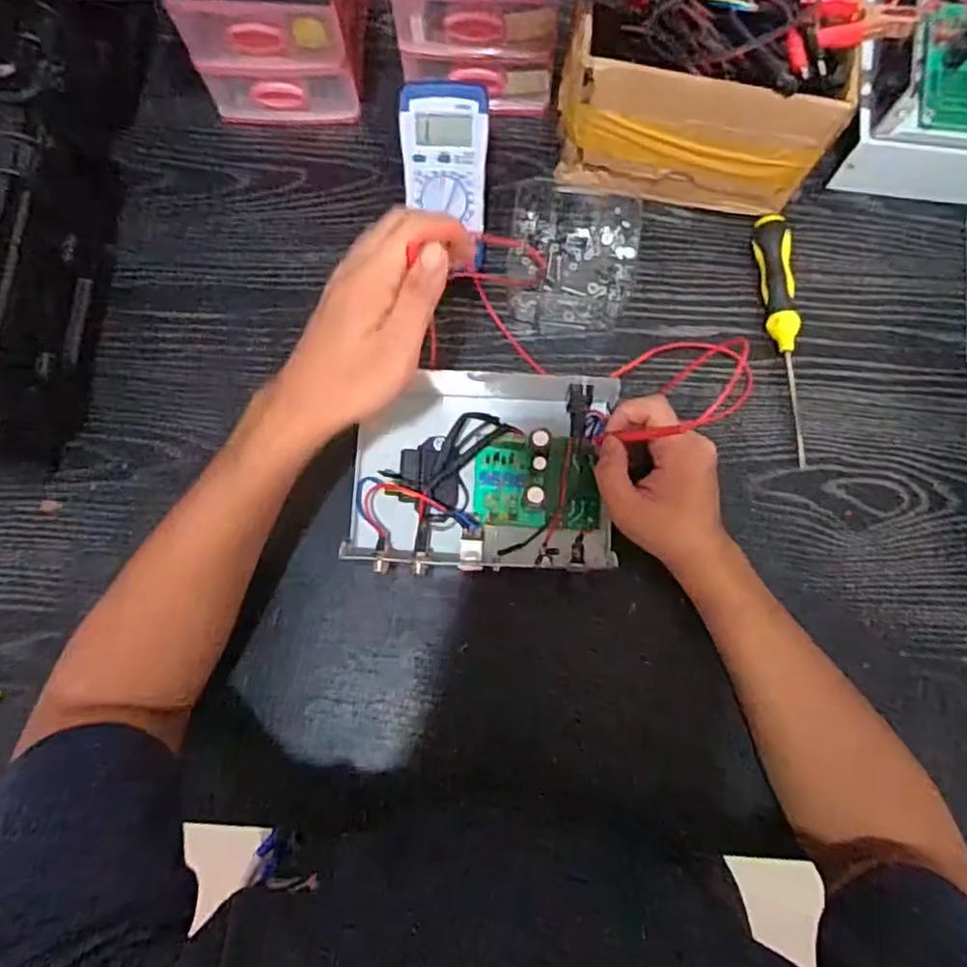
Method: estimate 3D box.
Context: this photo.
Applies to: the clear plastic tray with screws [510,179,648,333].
[{"bbox_3d":[0.077,-0.194,0.565,0.107,0.019,0.130,6,79,2],"label":"clear plastic tray with screws"}]

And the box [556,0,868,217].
[{"bbox_3d":[0.179,-0.353,0.527,0.190,0.151,0.202,12,79,3],"label":"box"}]

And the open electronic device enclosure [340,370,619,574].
[{"bbox_3d":[-0.002,-0.014,0.520,0.201,0.059,0.163,0,78,-2],"label":"open electronic device enclosure"}]

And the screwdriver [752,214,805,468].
[{"bbox_3d":[0.249,-0.122,0.541,0.026,0.026,0.208,-3,78,0],"label":"screwdriver"}]

